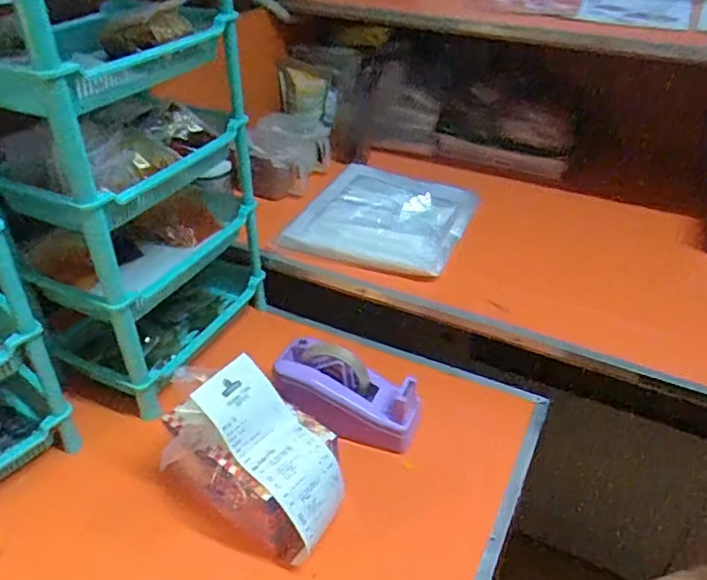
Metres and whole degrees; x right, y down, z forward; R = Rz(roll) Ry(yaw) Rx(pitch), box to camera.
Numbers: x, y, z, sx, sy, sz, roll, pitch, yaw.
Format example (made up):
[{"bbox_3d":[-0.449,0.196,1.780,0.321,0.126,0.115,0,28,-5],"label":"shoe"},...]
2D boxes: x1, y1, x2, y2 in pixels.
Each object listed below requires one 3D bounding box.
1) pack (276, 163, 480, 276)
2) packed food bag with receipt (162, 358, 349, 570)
[{"bbox_3d":[0.056,-0.139,1.041,0.286,0.051,0.287,13,37,17],"label":"pack"},{"bbox_3d":[-0.112,0.179,0.648,0.211,0.169,0.119,13,37,17],"label":"packed food bag with receipt"}]

